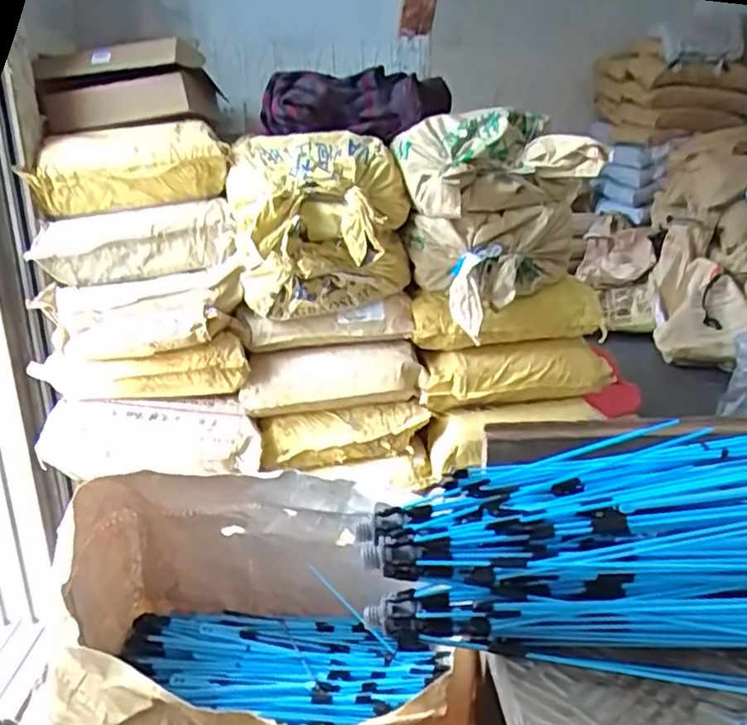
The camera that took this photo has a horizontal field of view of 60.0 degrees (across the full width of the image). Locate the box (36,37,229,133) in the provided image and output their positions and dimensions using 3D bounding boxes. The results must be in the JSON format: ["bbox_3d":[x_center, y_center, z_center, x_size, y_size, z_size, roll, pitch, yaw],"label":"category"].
[{"bbox_3d":[-0.537,-0.609,1.449,0.343,0.167,0.288,-2,17,-1],"label":"box"}]

